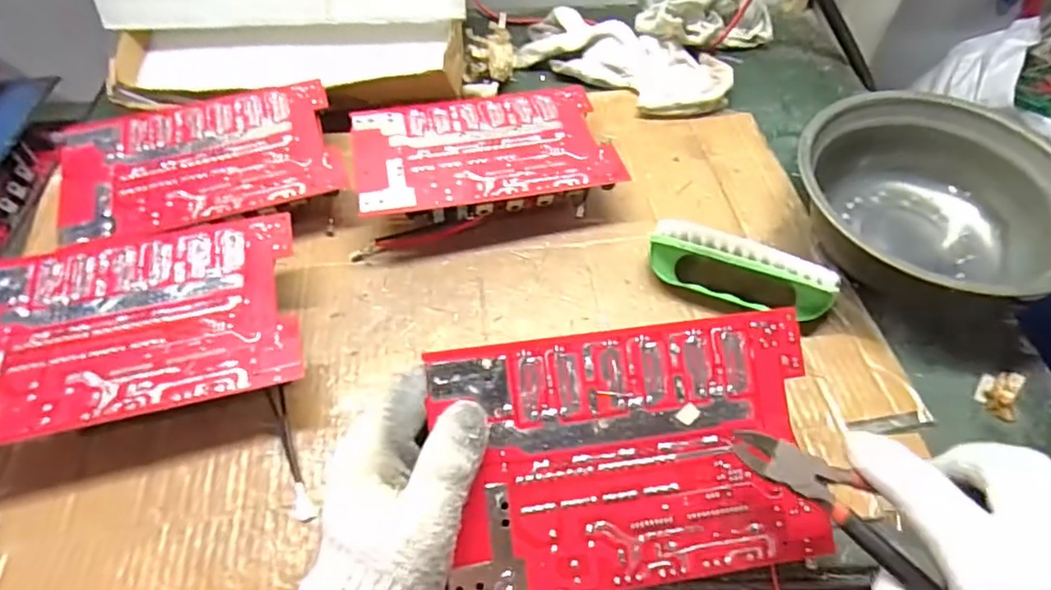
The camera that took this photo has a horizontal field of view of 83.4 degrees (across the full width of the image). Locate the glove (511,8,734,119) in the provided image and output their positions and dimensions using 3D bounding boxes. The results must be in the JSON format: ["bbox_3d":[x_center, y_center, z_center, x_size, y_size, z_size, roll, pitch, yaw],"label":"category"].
[{"bbox_3d":[0.093,-0.225,0.567,0.206,0.033,0.094,19,56,12],"label":"glove"}]

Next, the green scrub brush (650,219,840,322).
[{"bbox_3d":[0.145,-0.016,0.401,0.124,0.045,0.035,21,57,14],"label":"green scrub brush"}]

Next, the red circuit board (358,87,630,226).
[{"bbox_3d":[-0.034,-0.109,0.479,0.196,0.046,0.129,-11,55,-9],"label":"red circuit board"}]

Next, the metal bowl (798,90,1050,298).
[{"bbox_3d":[0.305,-0.071,0.452,0.184,0.074,0.184,0,54,-1],"label":"metal bowl"}]

